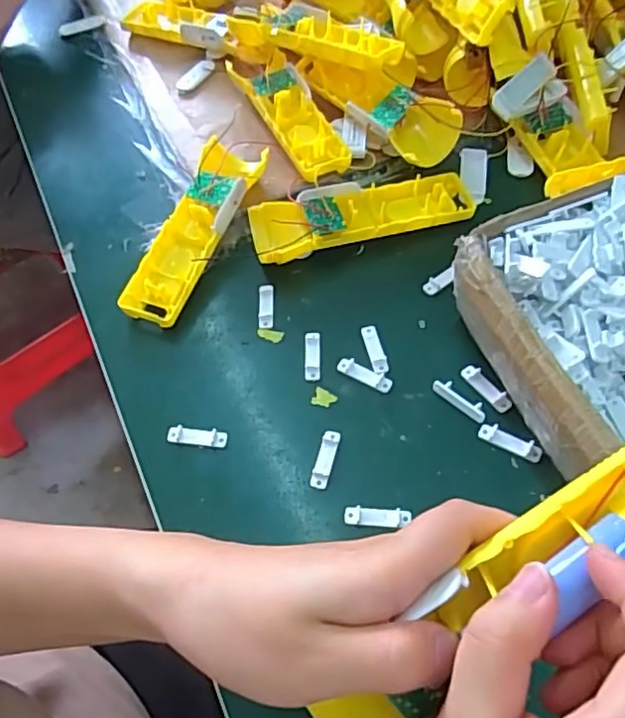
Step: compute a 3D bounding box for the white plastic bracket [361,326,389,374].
[{"bbox_3d":[0.042,-0.007,0.416,0.010,0.005,0.037,-12,57,-3],"label":"white plastic bracket"}]

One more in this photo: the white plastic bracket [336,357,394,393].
[{"bbox_3d":[0.034,0.010,0.403,0.038,0.004,0.011,25,63,19],"label":"white plastic bracket"}]

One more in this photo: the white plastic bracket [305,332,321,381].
[{"bbox_3d":[0.000,-0.002,0.415,0.011,0.004,0.036,-1,57,4],"label":"white plastic bracket"}]

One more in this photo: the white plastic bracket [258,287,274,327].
[{"bbox_3d":[-0.033,-0.037,0.442,0.011,0.005,0.036,-3,57,3],"label":"white plastic bracket"}]

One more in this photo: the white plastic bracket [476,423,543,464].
[{"bbox_3d":[0.119,0.049,0.374,0.038,0.004,0.012,25,63,19],"label":"white plastic bracket"}]

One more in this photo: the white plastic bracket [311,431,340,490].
[{"bbox_3d":[0.008,0.060,0.375,0.010,0.004,0.037,11,59,11],"label":"white plastic bracket"}]

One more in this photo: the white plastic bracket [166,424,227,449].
[{"bbox_3d":[-0.071,0.048,0.388,0.037,0.004,0.012,5,58,8],"label":"white plastic bracket"}]

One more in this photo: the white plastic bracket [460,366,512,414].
[{"bbox_3d":[0.110,0.018,0.392,0.010,0.004,0.038,-32,60,-15],"label":"white plastic bracket"}]

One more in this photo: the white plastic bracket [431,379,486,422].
[{"bbox_3d":[0.092,0.025,0.388,0.038,0.009,0.011,35,66,24],"label":"white plastic bracket"}]

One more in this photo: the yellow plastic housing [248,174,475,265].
[{"bbox_3d":[0.039,-0.107,0.463,0.166,0.032,0.047,-14,57,-4],"label":"yellow plastic housing"}]

